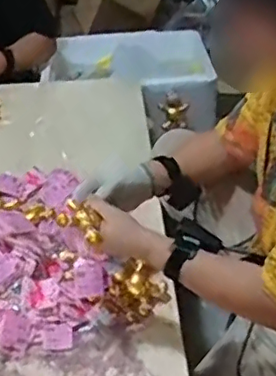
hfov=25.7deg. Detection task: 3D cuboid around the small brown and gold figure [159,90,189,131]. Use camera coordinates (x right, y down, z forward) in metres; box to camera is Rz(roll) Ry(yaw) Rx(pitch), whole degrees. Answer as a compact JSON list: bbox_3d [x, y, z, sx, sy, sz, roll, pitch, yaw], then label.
[{"bbox_3d":[0.095,-0.208,1.618,0.074,0.107,0.023,-5,36,-5],"label":"small brown and gold figure"}]

